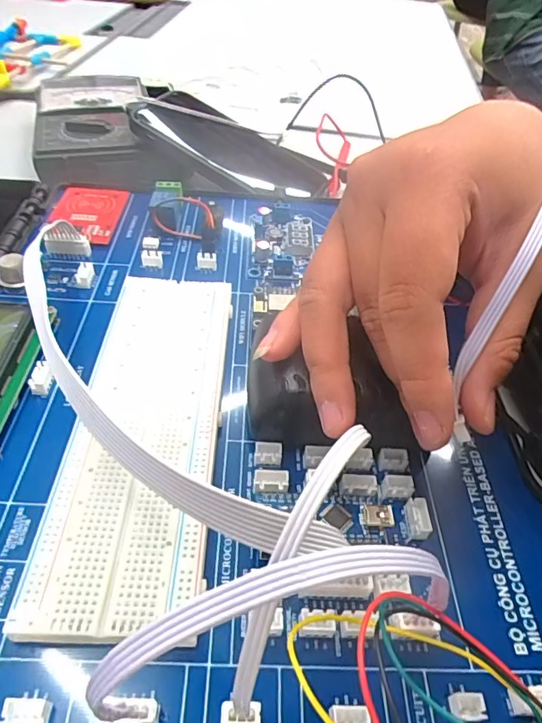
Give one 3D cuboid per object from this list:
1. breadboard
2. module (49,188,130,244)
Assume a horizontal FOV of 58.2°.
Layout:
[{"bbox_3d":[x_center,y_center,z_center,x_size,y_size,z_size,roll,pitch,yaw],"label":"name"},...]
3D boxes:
[{"bbox_3d":[-0.048,0.019,0.196,0.054,0.013,0.163,2,46,-2],"label":"breadboard"},{"bbox_3d":[-0.114,-0.091,0.299,0.040,0.009,0.054,3,46,-2],"label":"module"}]

